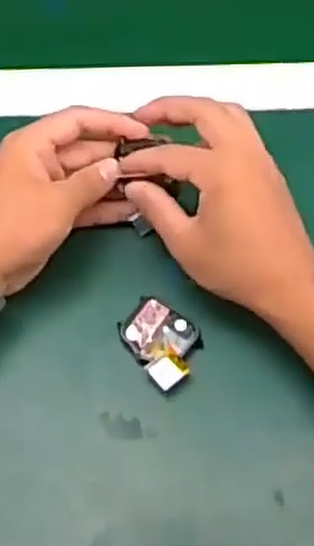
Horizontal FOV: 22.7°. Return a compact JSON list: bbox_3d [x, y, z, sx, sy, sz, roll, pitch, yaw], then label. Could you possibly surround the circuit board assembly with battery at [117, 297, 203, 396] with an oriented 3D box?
[{"bbox_3d":[0.003,0.042,0.485,0.042,0.010,0.055,-39,70,-15],"label":"circuit board assembly with battery"}]

